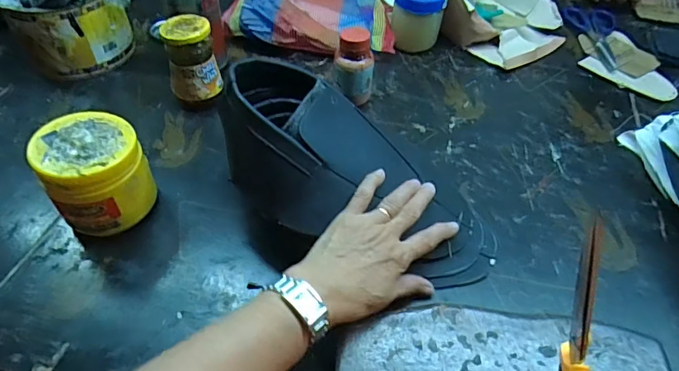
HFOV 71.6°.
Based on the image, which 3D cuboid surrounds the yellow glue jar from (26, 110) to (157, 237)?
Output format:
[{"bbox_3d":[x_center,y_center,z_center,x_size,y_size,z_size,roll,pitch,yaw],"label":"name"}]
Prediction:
[{"bbox_3d":[-0.236,-0.009,0.468,0.090,0.098,0.087,1,48,-1],"label":"yellow glue jar"}]

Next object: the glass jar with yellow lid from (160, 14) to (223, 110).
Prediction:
[{"bbox_3d":[-0.184,-0.151,0.592,0.060,0.107,0.060,-12,50,-12],"label":"glass jar with yellow lid"}]

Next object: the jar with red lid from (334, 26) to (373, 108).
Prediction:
[{"bbox_3d":[0.019,-0.147,0.606,0.050,0.093,0.049,3,48,1],"label":"jar with red lid"}]

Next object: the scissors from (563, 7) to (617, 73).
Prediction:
[{"bbox_3d":[0.405,-0.239,0.751,0.078,0.009,0.184,10,49,7],"label":"scissors"}]

